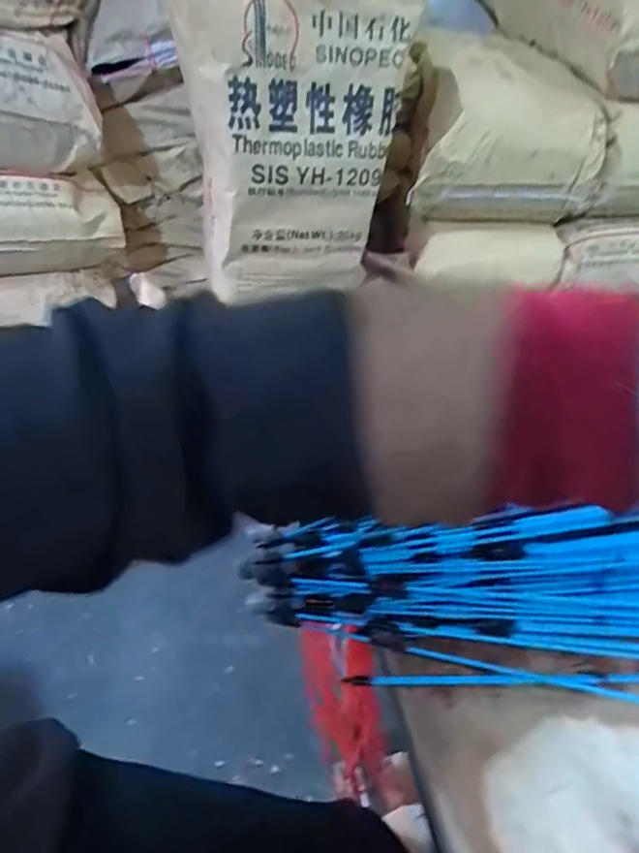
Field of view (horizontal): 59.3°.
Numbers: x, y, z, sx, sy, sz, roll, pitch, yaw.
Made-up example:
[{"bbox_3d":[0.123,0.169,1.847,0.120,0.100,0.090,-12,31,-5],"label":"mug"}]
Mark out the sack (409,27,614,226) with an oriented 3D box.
[{"bbox_3d":[0.438,-0.677,1.269,0.427,0.398,0.128,0,4,-8],"label":"sack"}]

